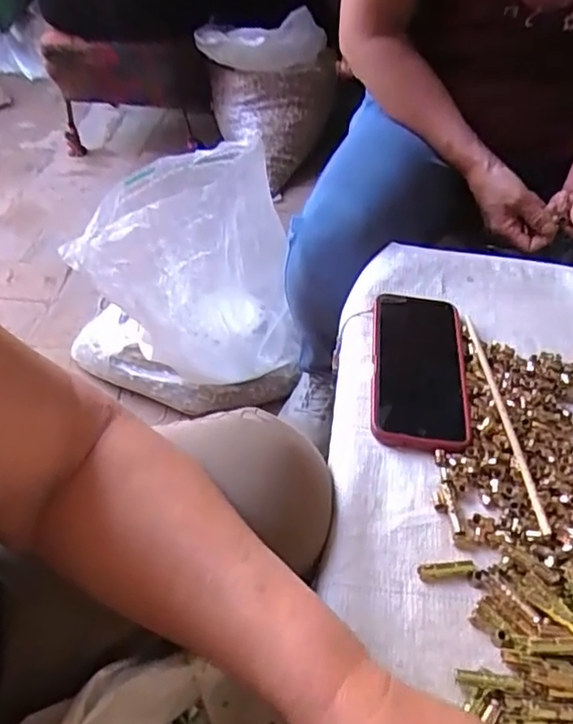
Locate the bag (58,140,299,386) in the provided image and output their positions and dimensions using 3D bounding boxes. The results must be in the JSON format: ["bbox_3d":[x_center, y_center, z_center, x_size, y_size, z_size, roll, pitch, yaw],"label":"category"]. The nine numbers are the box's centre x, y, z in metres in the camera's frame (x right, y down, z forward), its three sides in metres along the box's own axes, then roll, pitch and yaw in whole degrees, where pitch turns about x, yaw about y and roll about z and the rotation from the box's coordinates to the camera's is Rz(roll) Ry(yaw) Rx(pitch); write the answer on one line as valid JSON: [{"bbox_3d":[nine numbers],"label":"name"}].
[{"bbox_3d":[-0.140,-0.139,0.895,0.283,0.326,0.238,-10,49,-6],"label":"bag"}]

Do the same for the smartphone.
[{"bbox_3d":[0.118,0.005,0.536,0.082,0.017,0.169,4,49,6],"label":"smartphone"}]

